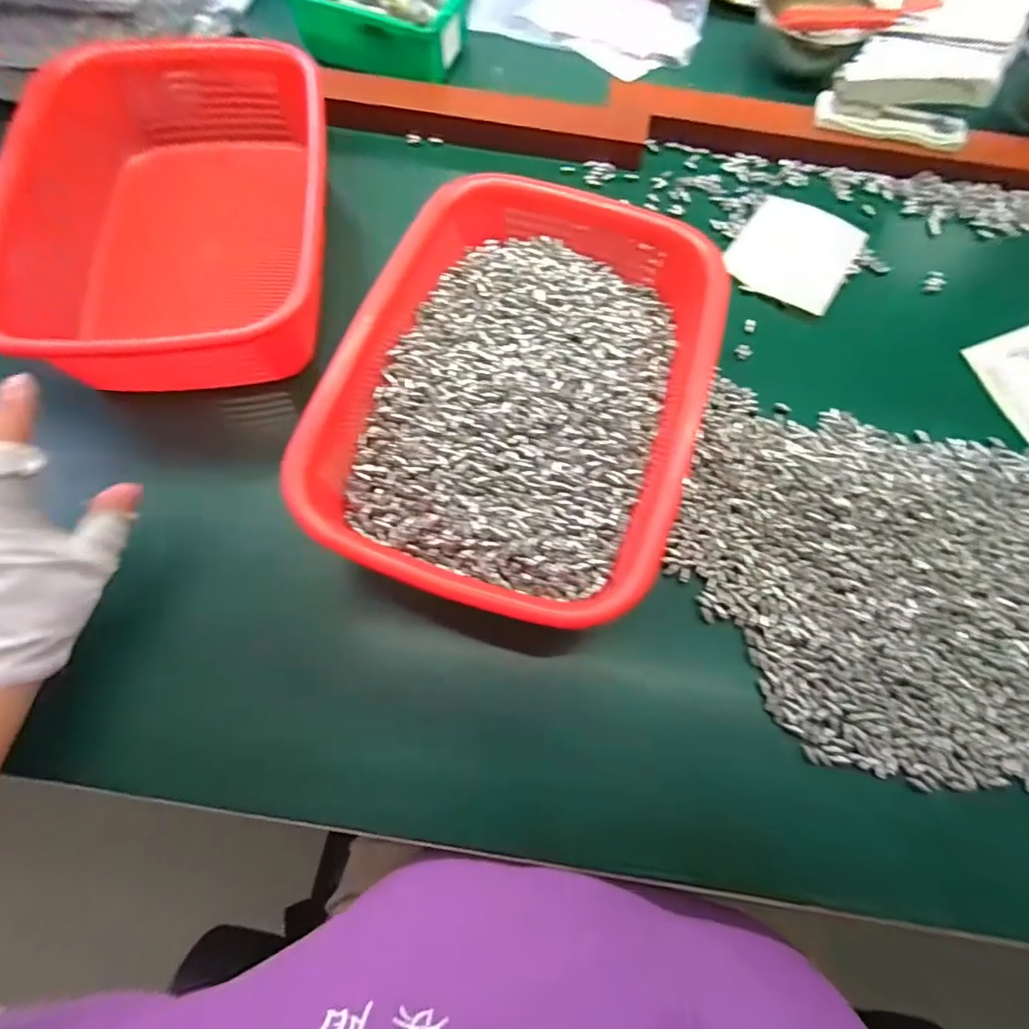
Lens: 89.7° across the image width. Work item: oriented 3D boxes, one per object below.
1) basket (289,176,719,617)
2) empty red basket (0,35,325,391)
[{"bbox_3d":[0.008,-0.084,0.342,0.212,0.076,0.297,17,71,4],"label":"basket"},{"bbox_3d":[-0.244,-0.222,0.394,0.204,0.097,0.288,-3,71,-3],"label":"empty red basket"}]

